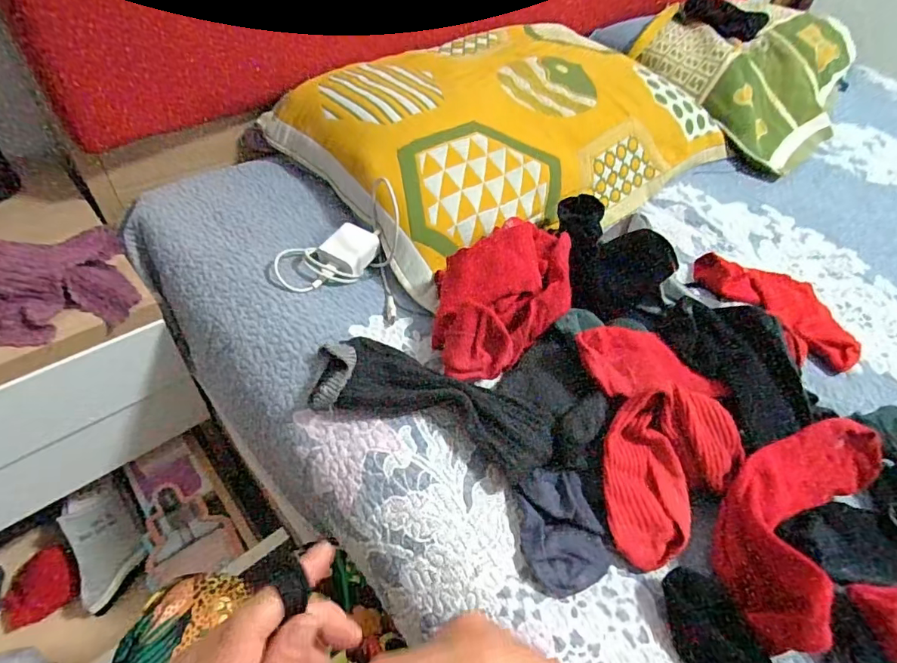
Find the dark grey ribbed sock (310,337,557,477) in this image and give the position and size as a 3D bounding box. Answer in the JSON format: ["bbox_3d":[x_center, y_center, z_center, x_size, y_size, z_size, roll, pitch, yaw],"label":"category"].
[{"bbox_3d":[-0.012,0.056,0.389,0.198,0.029,0.066,17,49,9],"label":"dark grey ribbed sock"}]

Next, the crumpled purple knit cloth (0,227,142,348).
[{"bbox_3d":[-0.363,-0.050,0.441,0.123,0.052,0.150,28,51,18],"label":"crumpled purple knit cloth"}]

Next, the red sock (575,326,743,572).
[{"bbox_3d":[0.173,0.071,0.382,0.120,0.045,0.180,0,48,-7],"label":"red sock"}]

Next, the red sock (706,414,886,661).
[{"bbox_3d":[0.253,0.127,0.343,0.086,0.052,0.180,38,55,25],"label":"red sock"}]

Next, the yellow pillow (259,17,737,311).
[{"bbox_3d":[0.077,-0.275,0.626,0.536,0.104,0.373,-34,60,-31],"label":"yellow pillow"}]

